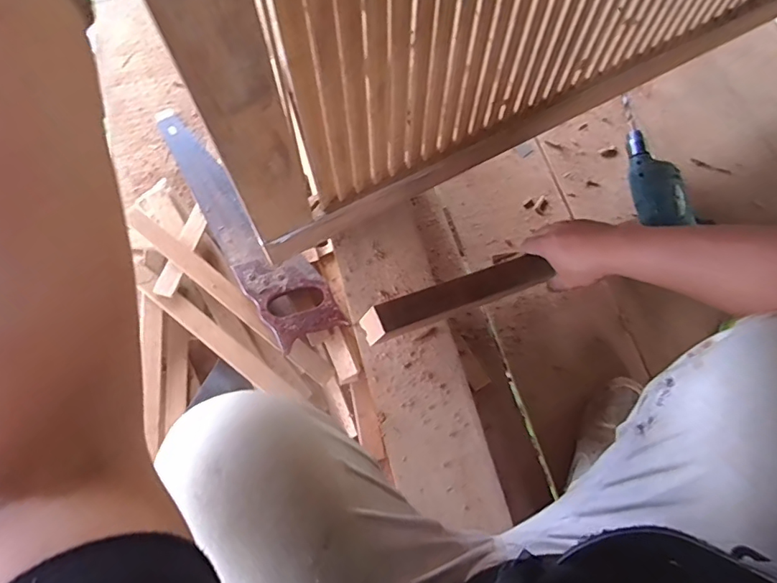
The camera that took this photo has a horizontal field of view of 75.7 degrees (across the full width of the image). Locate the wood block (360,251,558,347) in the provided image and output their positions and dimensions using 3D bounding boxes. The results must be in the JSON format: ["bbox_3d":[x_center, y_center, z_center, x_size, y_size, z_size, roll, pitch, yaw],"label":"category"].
[{"bbox_3d":[0.087,0.003,0.613,0.232,0.034,0.041,-18,72,-16],"label":"wood block"}]

